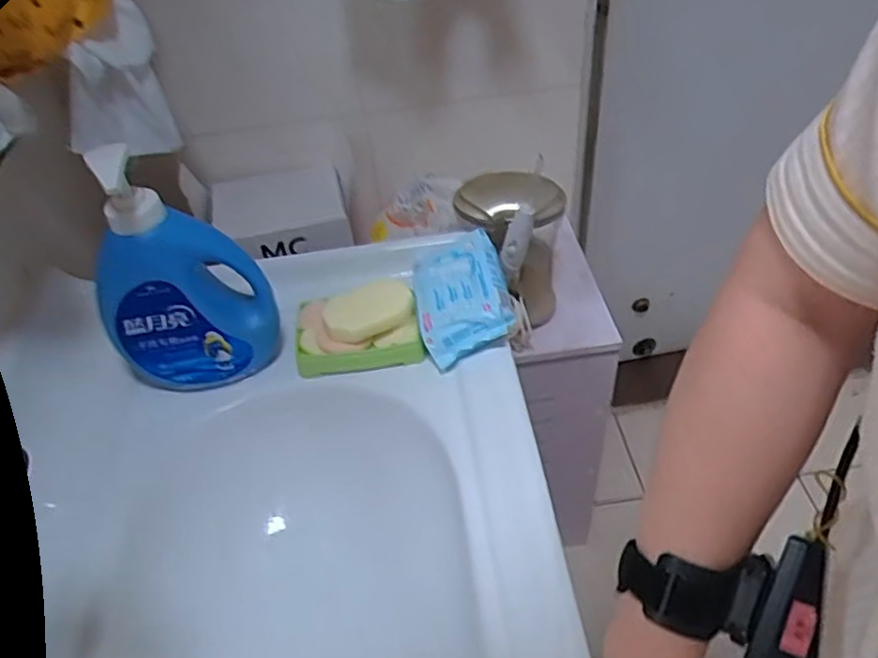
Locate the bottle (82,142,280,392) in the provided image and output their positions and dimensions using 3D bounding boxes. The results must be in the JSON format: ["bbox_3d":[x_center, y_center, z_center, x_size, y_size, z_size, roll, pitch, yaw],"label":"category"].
[{"bbox_3d":[-0.229,-0.044,0.602,0.143,0.237,0.065,-7,50,-2],"label":"bottle"}]

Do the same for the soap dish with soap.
[{"bbox_3d":[-0.083,-0.003,0.684,0.122,0.041,0.090,-12,50,-6],"label":"soap dish with soap"}]

